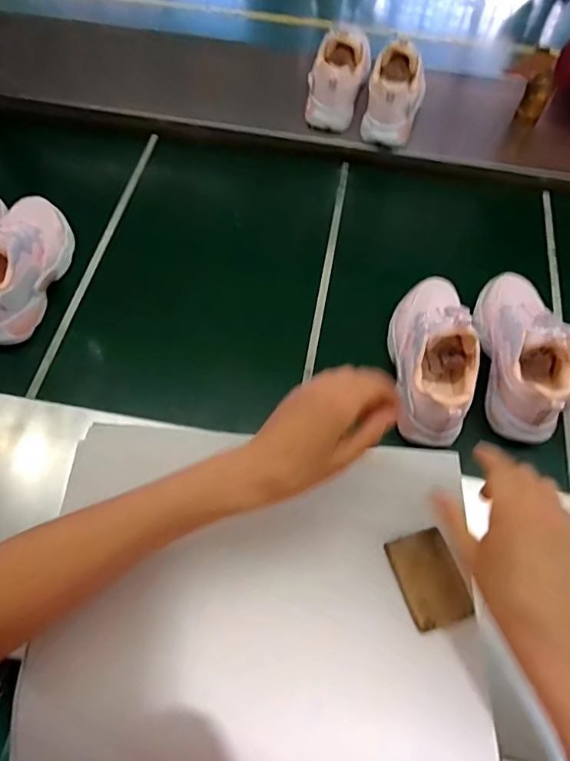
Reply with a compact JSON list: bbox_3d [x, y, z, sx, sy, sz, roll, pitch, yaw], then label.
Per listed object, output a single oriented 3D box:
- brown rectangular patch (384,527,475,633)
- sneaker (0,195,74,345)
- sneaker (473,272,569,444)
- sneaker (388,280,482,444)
[{"bbox_3d":[0.120,0.164,0.401,0.049,0.008,0.071,-15,66,-11],"label":"brown rectangular patch"},{"bbox_3d":[-0.336,-0.160,0.599,0.084,0.106,0.221,9,64,1],"label":"sneaker"},{"bbox_3d":[0.275,-0.043,0.555,0.078,0.097,0.208,4,64,-2],"label":"sneaker"},{"bbox_3d":[0.173,-0.041,0.552,0.084,0.122,0.211,6,64,0],"label":"sneaker"}]

